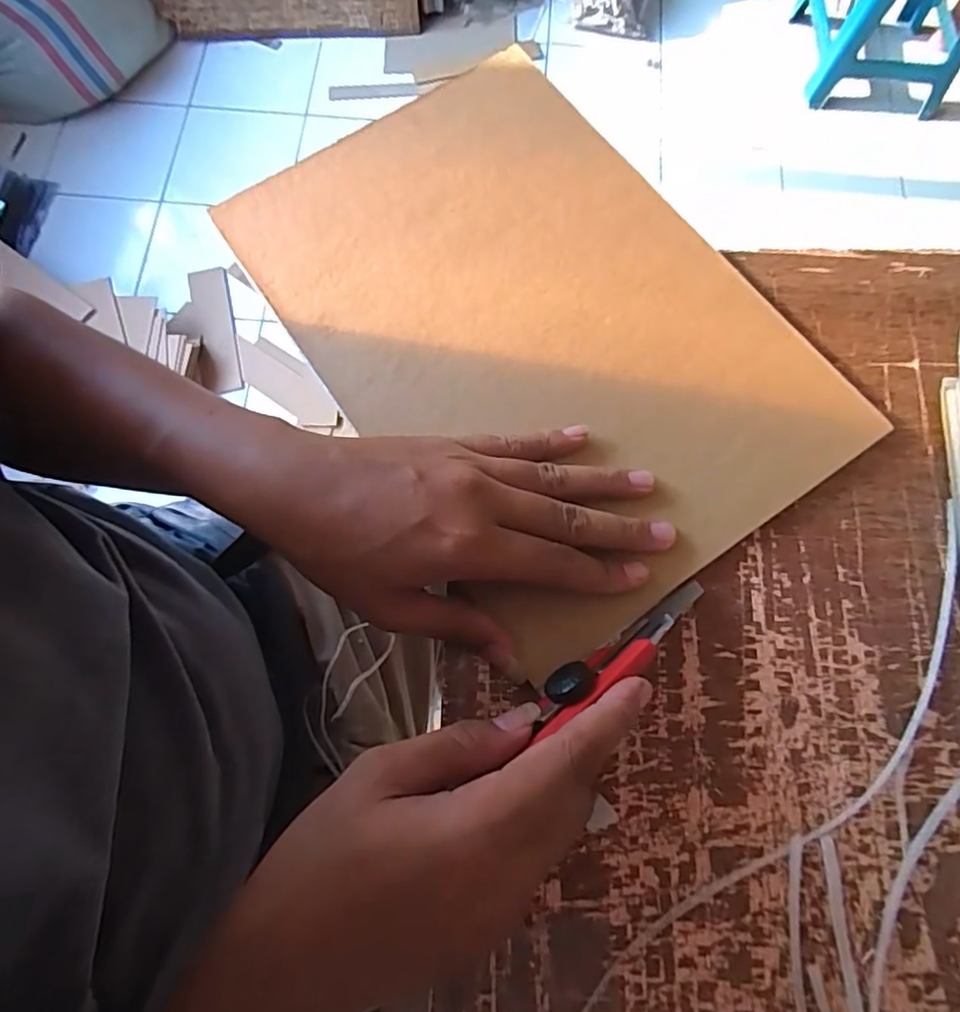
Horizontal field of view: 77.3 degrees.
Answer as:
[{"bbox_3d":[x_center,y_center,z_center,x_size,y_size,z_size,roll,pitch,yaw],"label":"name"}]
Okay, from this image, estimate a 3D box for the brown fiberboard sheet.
[{"bbox_3d":[0.029,-0.107,0.344,0.233,0.009,0.340,-32,75,-7],"label":"brown fiberboard sheet"}]

